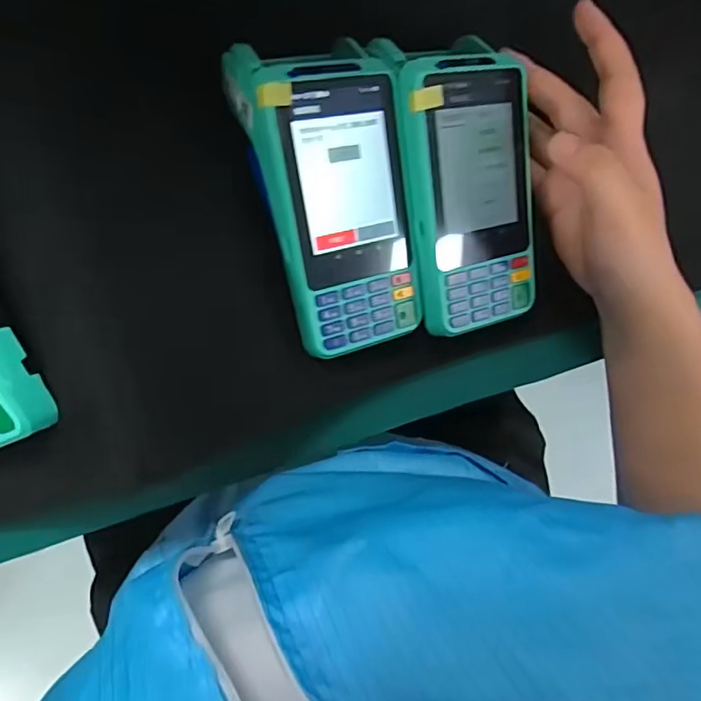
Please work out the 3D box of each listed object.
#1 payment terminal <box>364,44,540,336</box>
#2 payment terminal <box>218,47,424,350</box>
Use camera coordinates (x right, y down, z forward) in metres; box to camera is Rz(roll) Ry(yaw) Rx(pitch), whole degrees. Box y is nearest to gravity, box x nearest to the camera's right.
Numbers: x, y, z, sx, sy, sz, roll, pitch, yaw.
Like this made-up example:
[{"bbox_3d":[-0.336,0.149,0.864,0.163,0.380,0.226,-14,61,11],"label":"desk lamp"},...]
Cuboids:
[{"bbox_3d":[0.067,-0.093,0.314,0.075,0.028,0.156,-20,111,-22],"label":"payment terminal"},{"bbox_3d":[-0.009,-0.084,0.301,0.089,0.047,0.162,-21,109,-18],"label":"payment terminal"}]

